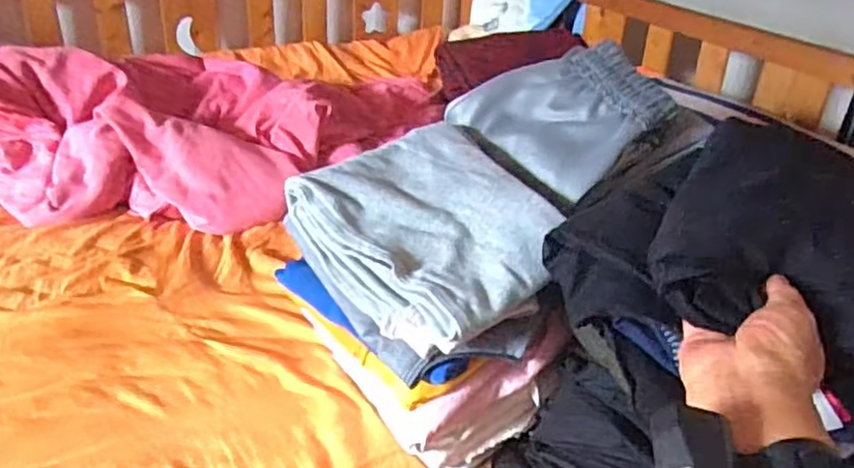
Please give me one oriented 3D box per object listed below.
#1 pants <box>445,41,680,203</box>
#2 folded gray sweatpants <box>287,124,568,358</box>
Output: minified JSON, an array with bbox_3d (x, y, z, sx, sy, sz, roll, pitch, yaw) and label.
[{"bbox_3d":[0.133,-0.121,0.665,0.159,0.035,0.186,-41,50,-13],"label":"pants"},{"bbox_3d":[0.006,-0.001,0.584,0.177,0.087,0.216,-20,37,-34],"label":"folded gray sweatpants"}]

